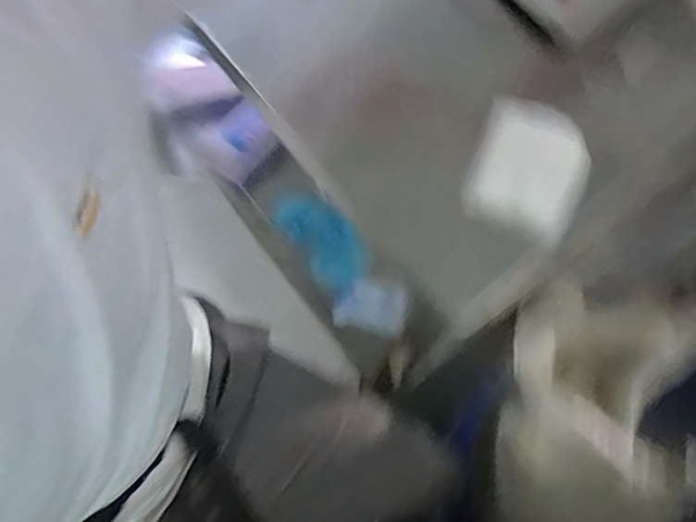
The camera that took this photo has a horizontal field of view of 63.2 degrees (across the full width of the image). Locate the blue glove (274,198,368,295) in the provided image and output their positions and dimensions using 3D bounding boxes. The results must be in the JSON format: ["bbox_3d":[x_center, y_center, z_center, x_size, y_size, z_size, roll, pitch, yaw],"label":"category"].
[{"bbox_3d":[-0.046,-0.043,1.055,0.109,0.019,0.210,-33,74,-14],"label":"blue glove"}]

